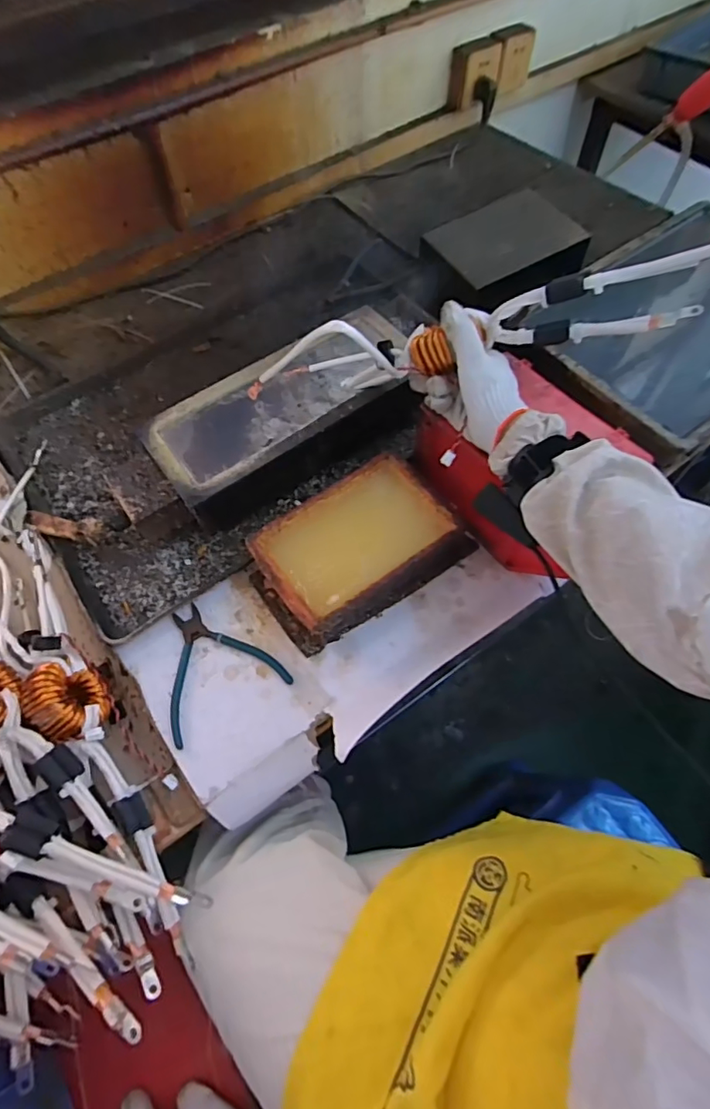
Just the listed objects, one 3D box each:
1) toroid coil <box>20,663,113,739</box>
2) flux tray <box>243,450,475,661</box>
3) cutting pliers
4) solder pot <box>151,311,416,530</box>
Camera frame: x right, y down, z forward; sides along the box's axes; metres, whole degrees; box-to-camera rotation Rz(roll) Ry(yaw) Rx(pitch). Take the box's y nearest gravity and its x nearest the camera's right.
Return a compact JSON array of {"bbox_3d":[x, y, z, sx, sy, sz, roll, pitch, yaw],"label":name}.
[{"bbox_3d":[-0.279,0.140,0.500,0.068,0.051,0.062,-1,62,2],"label":"toroid coil"},{"bbox_3d":[0.004,-0.008,0.572,0.227,0.066,0.142,-34,66,-14],"label":"flux tray"},{"bbox_3d":[-0.154,0.112,0.551,0.125,0.007,0.131,-30,65,-13],"label":"cutting pliers"},{"bbox_3d":[-0.079,-0.175,0.649,0.340,0.074,0.149,-36,67,-15],"label":"solder pot"}]

